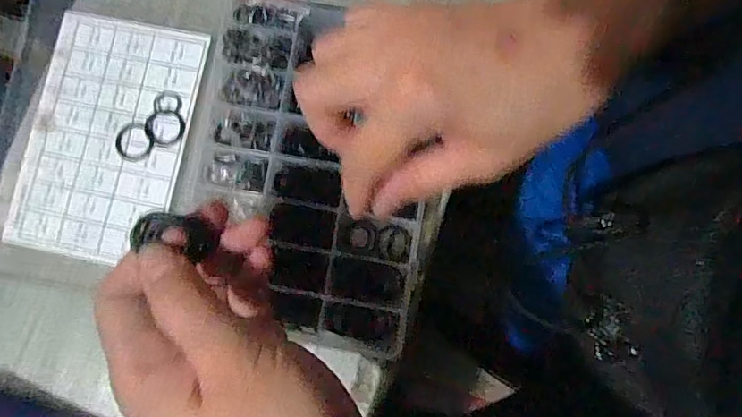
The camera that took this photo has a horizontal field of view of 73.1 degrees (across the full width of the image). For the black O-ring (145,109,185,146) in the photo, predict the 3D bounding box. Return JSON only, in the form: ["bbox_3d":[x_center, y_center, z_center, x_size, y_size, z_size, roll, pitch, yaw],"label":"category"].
[{"bbox_3d":[-0.127,-0.050,0.306,0.025,0.004,0.021,11,84,4],"label":"black O-ring"}]

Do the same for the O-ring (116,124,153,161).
[{"bbox_3d":[-0.147,-0.040,0.308,0.022,0.005,0.023,0,83,3],"label":"O-ring"}]

